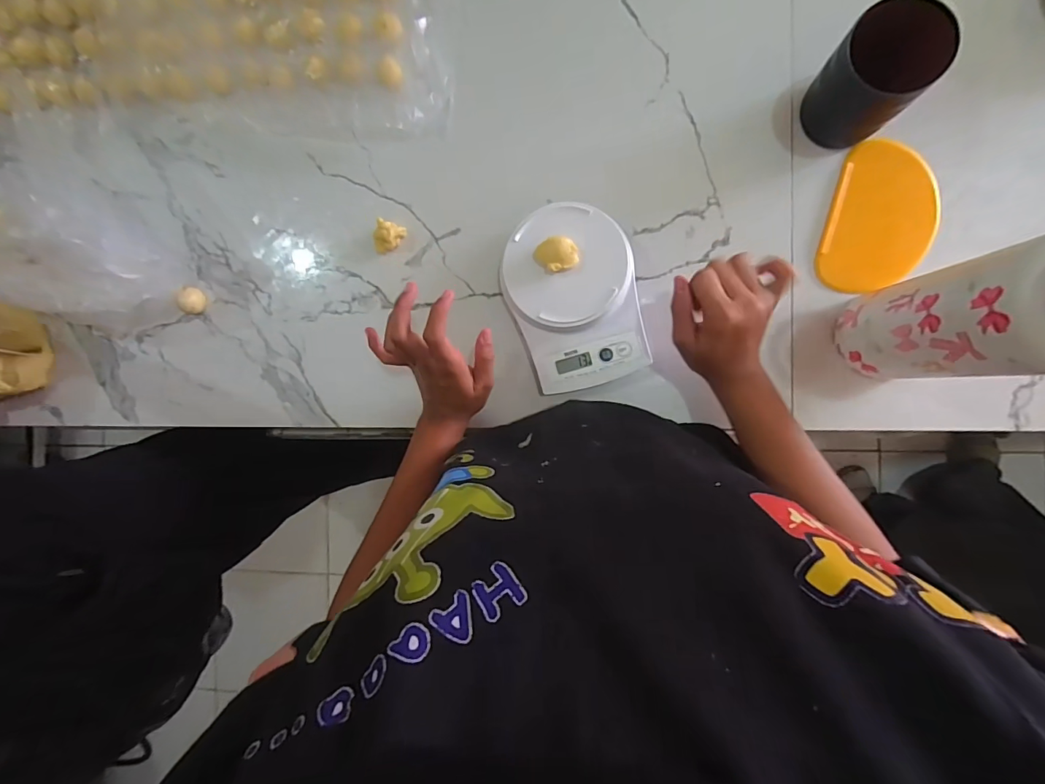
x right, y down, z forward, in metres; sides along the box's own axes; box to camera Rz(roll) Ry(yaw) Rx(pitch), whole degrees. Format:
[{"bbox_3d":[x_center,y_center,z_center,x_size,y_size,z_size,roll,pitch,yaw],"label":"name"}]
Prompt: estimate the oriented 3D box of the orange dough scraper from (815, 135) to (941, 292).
[{"bbox_3d":[0.365,-0.173,0.445,0.101,0.006,0.148,14,92,7],"label":"orange dough scraper"}]

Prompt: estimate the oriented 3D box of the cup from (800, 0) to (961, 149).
[{"bbox_3d":[0.313,-0.281,0.401,0.076,0.096,0.078,0,91,7],"label":"cup"}]

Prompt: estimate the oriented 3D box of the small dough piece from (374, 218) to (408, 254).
[{"bbox_3d":[-0.154,-0.175,0.500,0.023,0.027,0.037,29,94,6],"label":"small dough piece"}]

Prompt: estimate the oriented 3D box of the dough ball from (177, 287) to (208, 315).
[{"bbox_3d":[-0.398,-0.110,0.535,0.025,0.022,0.031,11,92,7],"label":"dough ball"}]

